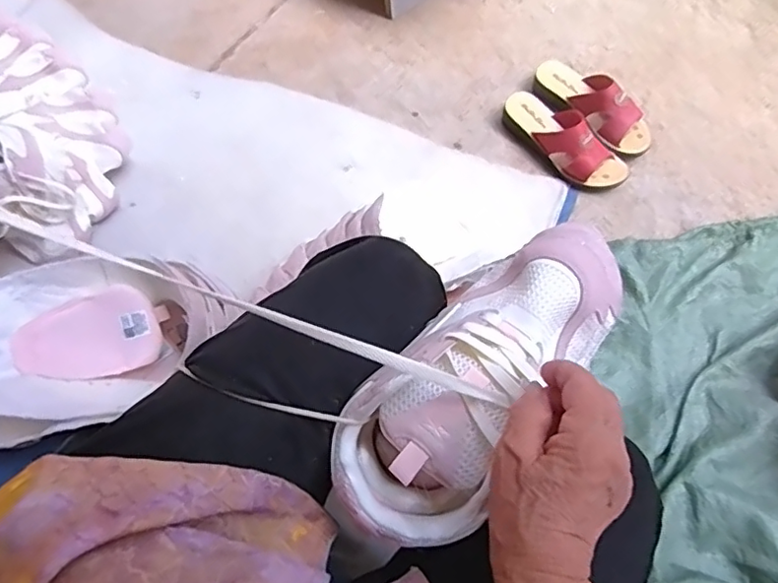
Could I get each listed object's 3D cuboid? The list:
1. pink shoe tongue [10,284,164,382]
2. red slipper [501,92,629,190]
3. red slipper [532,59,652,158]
[{"bbox_3d":[-0.284,0.048,0.545,0.121,0.005,0.081,-25,104,-25],"label":"pink shoe tongue"},{"bbox_3d":[0.286,-0.254,0.927,0.083,0.072,0.227,-38,73,-17],"label":"red slipper"},{"bbox_3d":[0.347,-0.319,0.962,0.098,0.076,0.229,-40,73,-18],"label":"red slipper"}]

